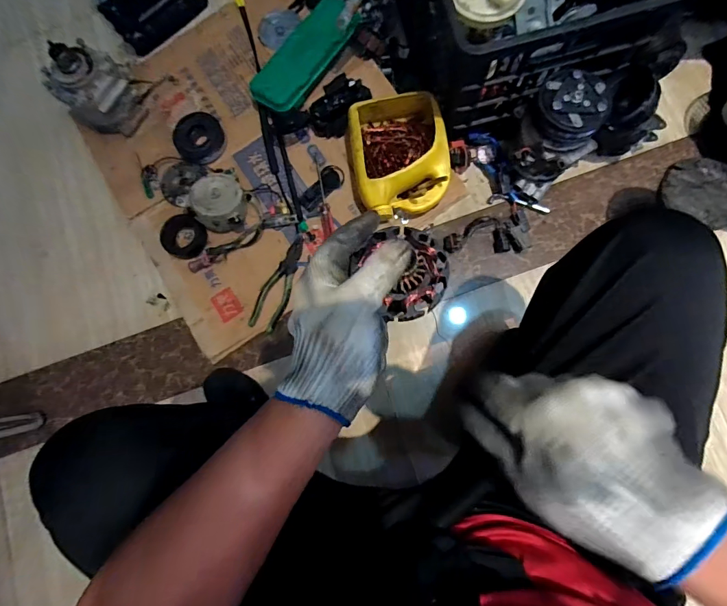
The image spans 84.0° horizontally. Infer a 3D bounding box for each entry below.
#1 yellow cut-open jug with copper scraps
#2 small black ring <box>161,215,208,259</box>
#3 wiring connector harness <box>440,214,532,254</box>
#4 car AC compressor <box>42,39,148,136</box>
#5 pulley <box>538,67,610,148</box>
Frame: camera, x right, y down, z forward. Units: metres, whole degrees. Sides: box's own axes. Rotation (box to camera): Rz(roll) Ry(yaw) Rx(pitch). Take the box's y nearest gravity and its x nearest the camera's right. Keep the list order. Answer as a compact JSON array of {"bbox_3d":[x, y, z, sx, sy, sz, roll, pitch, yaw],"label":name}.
[{"bbox_3d":[0.072,-0.285,0.799,0.178,0.098,0.225,-8,80,4],"label":"yellow cut-open jug with copper scraps"},{"bbox_3d":[-0.377,-0.139,0.846,0.094,0.019,0.087,-1,81,5],"label":"small black ring"},{"bbox_3d":[0.244,-0.139,0.799,0.167,0.028,0.079,0,81,5],"label":"wiring connector harness"},{"bbox_3d":[-0.575,-0.457,0.862,0.132,0.177,0.145,-1,81,5],"label":"car AC compressor"},{"bbox_3d":[0.334,-0.313,0.655,0.107,0.060,0.101,-1,81,5],"label":"pulley"}]

